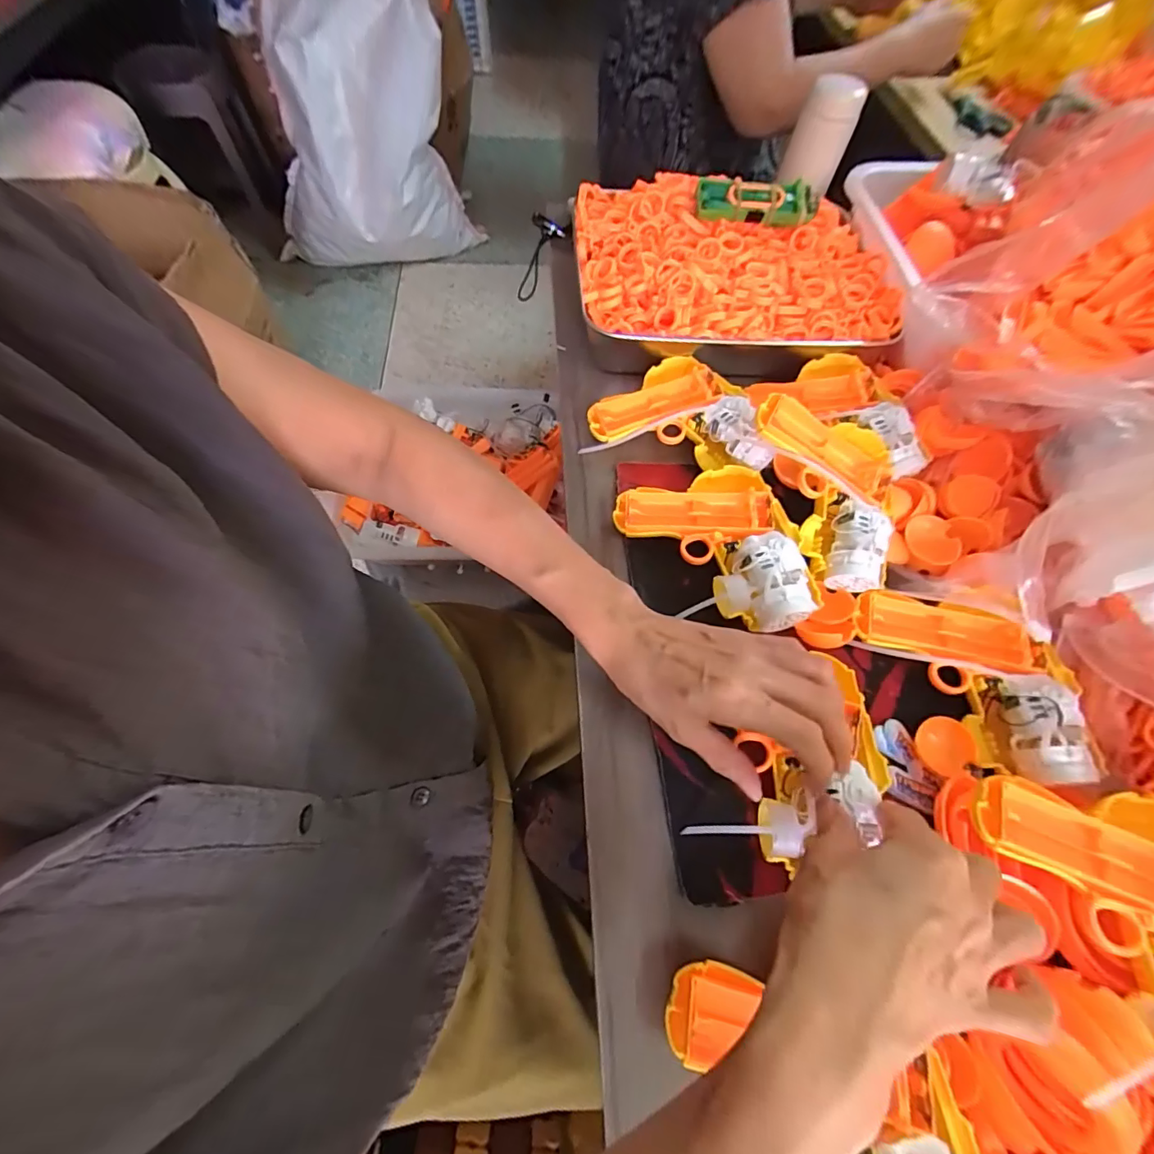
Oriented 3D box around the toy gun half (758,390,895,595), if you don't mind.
[{"bbox_3d":[0.186,-0.065,0.378,0.116,0.032,0.134,17,70,-8],"label":"toy gun half"}]

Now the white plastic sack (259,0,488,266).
[{"bbox_3d":[-0.556,-1.126,1.251,0.545,0.621,0.168,-18,65,-12],"label":"white plastic sack"}]

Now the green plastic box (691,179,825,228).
[{"bbox_3d":[0.172,-0.355,0.471,0.117,0.036,0.032,4,63,-1],"label":"green plastic box"}]

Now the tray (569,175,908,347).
[{"bbox_3d":[0.149,-0.314,0.480,0.298,0.053,0.218,-3,63,-4],"label":"tray"}]

